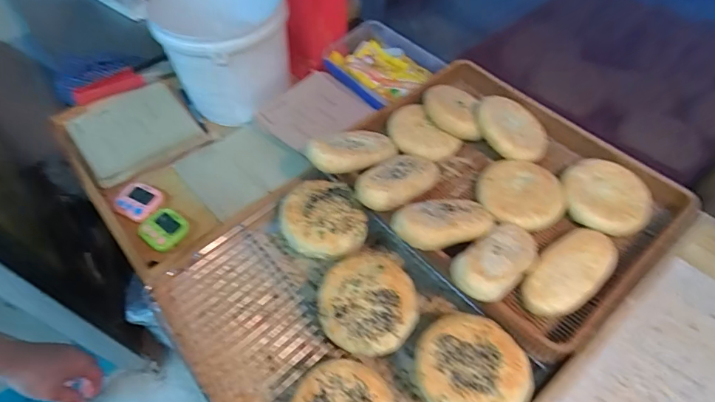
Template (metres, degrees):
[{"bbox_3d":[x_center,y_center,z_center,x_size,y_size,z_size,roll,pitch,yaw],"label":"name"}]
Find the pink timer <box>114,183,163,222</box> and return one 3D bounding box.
[{"bbox_3d":[-0.339,-0.001,0.662,0.067,0.012,0.058,16,56,13],"label":"pink timer"}]

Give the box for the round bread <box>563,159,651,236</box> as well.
[{"bbox_3d":[0.335,-0.010,0.570,0.115,0.024,0.109,-1,54,1],"label":"round bread"}]

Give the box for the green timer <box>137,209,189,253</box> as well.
[{"bbox_3d":[-0.286,0.041,0.633,0.065,0.014,0.059,28,59,20],"label":"green timer"}]

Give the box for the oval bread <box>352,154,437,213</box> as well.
[{"bbox_3d":[0.060,-0.030,0.563,0.132,0.027,0.061,-28,58,-36],"label":"oval bread"}]

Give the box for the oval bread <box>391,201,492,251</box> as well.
[{"bbox_3d":[0.109,0.024,0.518,0.139,0.024,0.061,-9,54,-26],"label":"oval bread"}]

